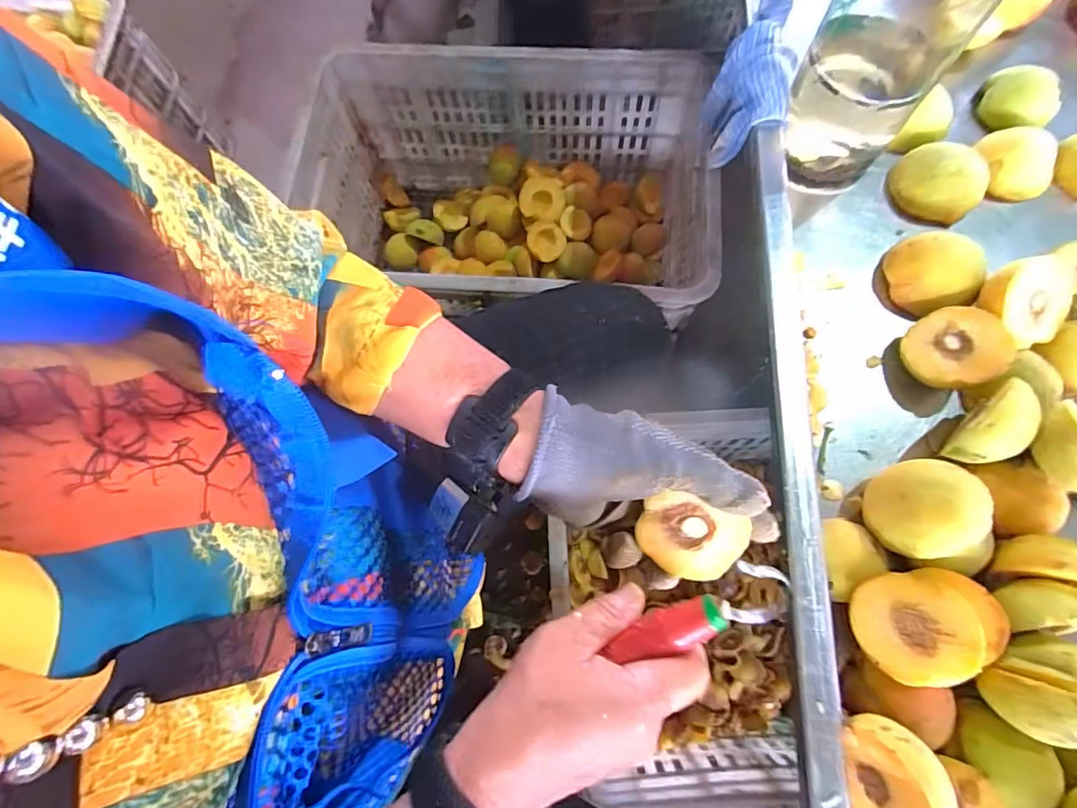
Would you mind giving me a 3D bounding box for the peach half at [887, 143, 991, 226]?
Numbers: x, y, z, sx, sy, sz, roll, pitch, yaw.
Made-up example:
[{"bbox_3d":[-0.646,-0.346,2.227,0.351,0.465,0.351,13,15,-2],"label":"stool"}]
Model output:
[{"bbox_3d":[0.323,-0.180,0.413,0.052,0.039,0.065,-43,77,-10],"label":"peach half"}]

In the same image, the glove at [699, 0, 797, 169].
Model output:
[{"bbox_3d":[0.184,-0.280,0.442,0.061,0.074,0.140,18,75,7],"label":"glove"}]

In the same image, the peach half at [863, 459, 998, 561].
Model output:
[{"bbox_3d":[0.246,0.065,0.324,0.056,0.045,0.055,0,74,1],"label":"peach half"}]

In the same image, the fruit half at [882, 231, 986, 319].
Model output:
[{"bbox_3d":[0.298,-0.098,0.390,0.054,0.044,0.064,-37,76,-9],"label":"fruit half"}]

